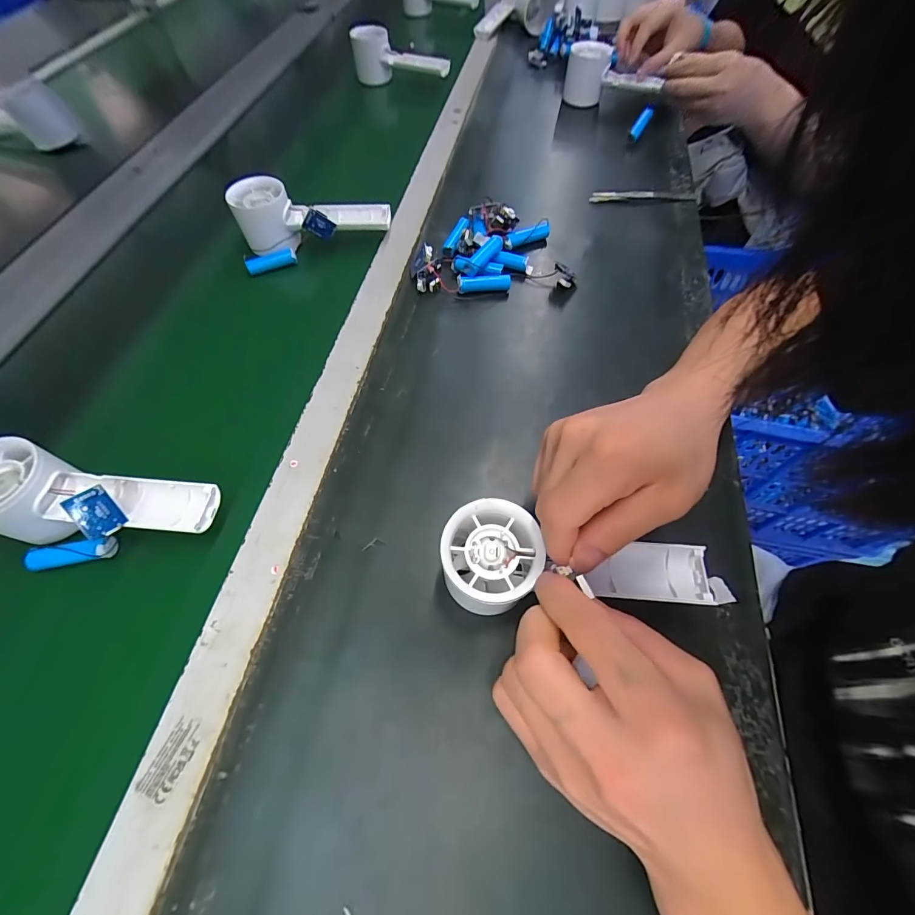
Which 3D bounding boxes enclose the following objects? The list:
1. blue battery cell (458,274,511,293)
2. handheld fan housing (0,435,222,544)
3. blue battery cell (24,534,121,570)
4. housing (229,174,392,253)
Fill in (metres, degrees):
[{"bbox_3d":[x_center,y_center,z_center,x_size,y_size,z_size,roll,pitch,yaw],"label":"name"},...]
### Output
[{"bbox_3d":[0.027,-0.170,0.395,0.050,0.017,0.014,-5,64,-5],"label":"blue battery cell"},{"bbox_3d":[-0.242,0.031,0.268,0.153,0.050,0.056,11,64,3],"label":"handheld fan housing"},{"bbox_3d":[-0.260,0.065,0.274,0.055,0.012,0.014,-8,65,-6],"label":"blue battery cell"},{"bbox_3d":[-0.149,-0.247,0.420,0.152,0.057,0.060,-2,64,-3],"label":"housing"}]

